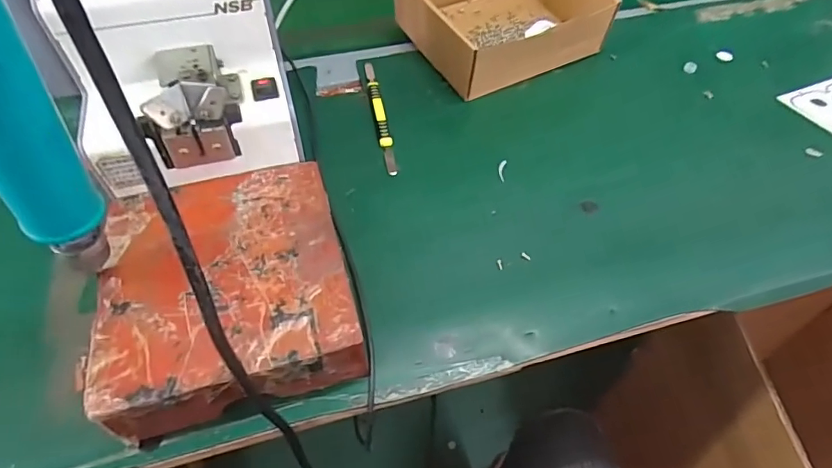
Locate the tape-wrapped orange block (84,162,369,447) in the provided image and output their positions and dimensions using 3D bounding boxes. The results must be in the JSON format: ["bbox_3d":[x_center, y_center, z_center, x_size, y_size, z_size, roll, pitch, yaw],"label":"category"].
[{"bbox_3d":[-0.107,0.031,0.295,0.129,0.045,0.142,-14,52,-10],"label":"tape-wrapped orange block"}]

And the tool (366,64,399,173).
[{"bbox_3d":[-0.032,-0.104,0.428,0.011,0.006,0.143,-8,52,-7],"label":"tool"}]

